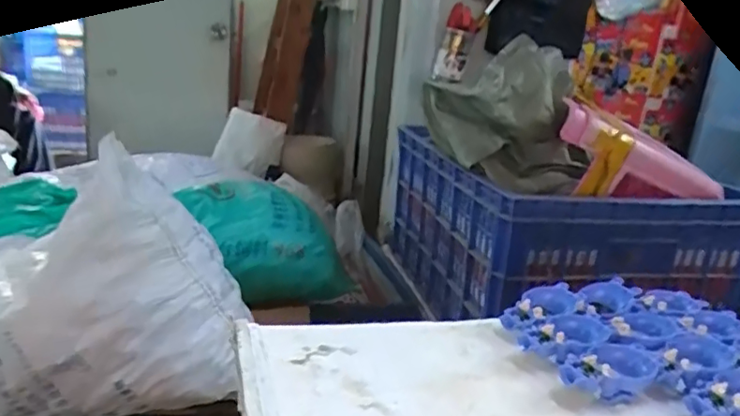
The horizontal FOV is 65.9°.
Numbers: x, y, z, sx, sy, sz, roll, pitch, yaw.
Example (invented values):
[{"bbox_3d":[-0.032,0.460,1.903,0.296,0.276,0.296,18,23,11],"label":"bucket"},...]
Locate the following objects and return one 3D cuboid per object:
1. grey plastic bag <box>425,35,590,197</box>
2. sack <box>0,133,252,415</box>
[{"bbox_3d":[0.296,-0.205,1.243,0.336,0.285,0.211,7,16,5],"label":"grey plastic bag"},{"bbox_3d":[-0.688,0.182,1.035,0.874,0.333,0.358,-6,18,5],"label":"sack"}]

